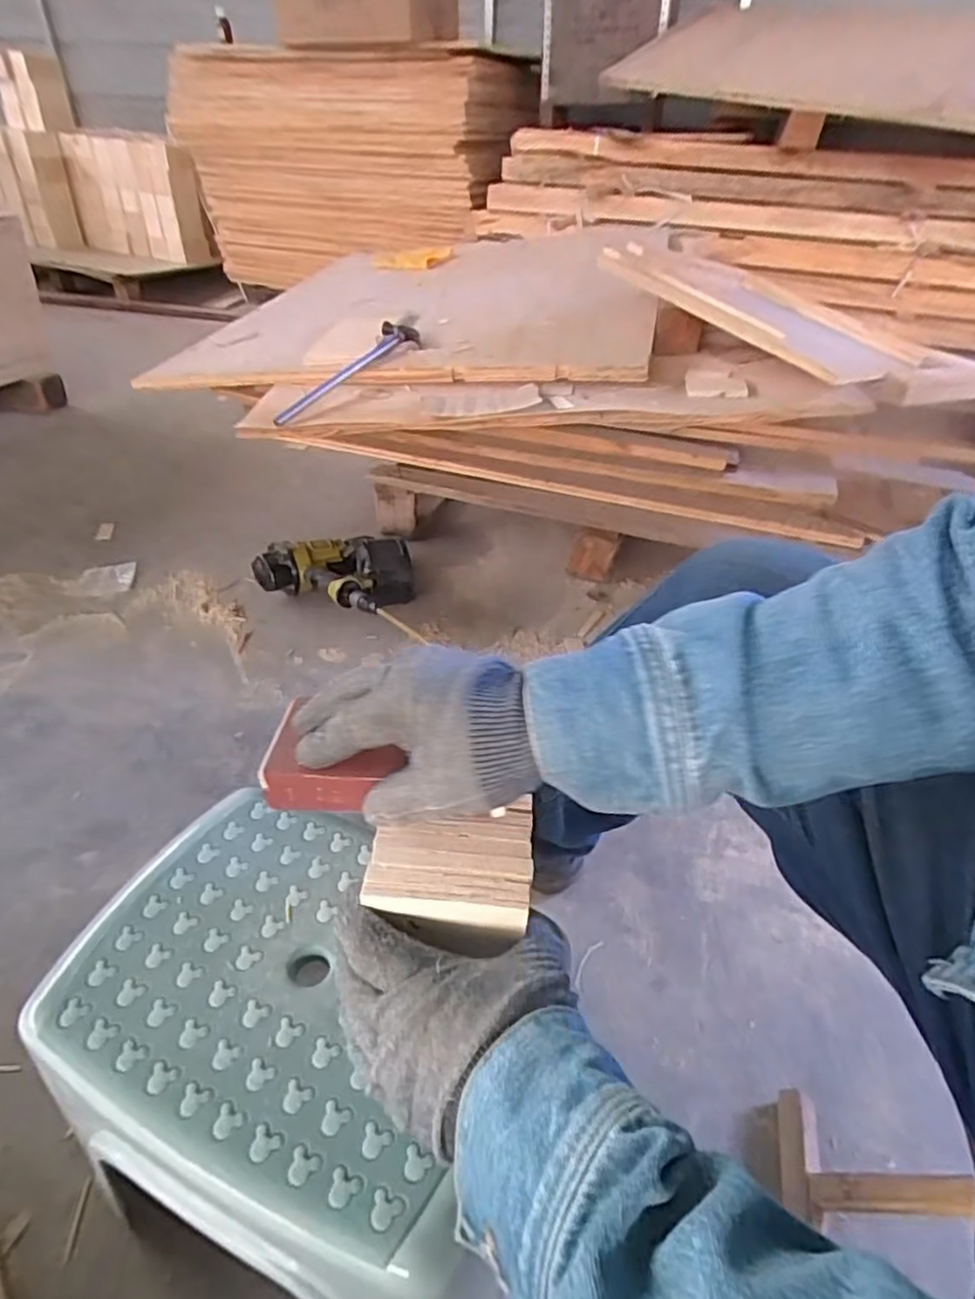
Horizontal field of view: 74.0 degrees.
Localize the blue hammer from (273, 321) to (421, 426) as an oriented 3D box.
[{"bbox_3d":[-0.243,-0.486,1.127,0.072,0.023,0.346,24,57,23],"label":"blue hammer"}]

